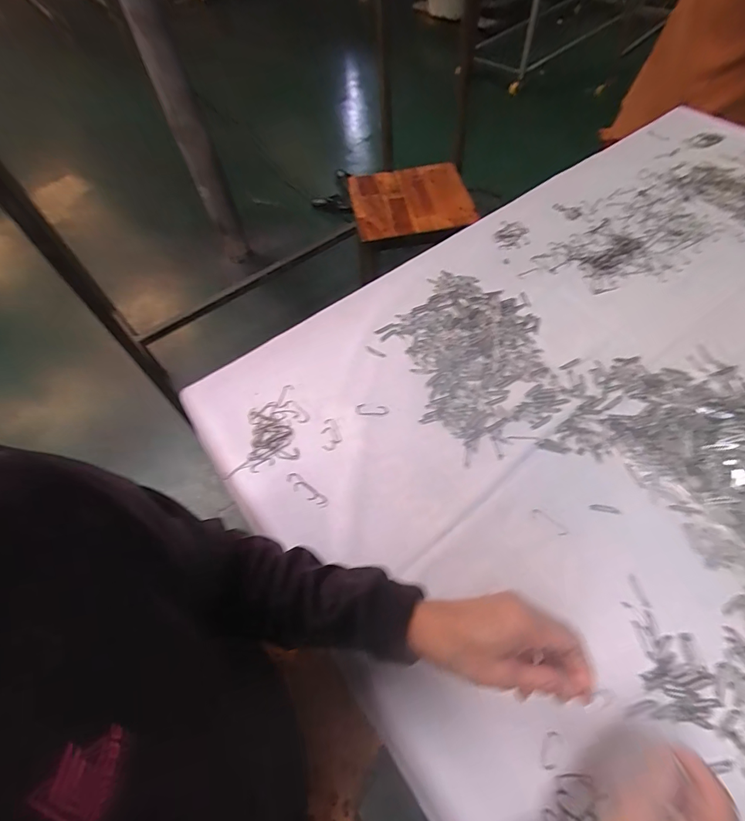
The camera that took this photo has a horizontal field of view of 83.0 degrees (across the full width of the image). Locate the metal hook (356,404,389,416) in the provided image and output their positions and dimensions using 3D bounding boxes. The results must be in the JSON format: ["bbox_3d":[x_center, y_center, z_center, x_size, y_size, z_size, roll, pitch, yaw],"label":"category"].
[{"bbox_3d":[0.000,-0.001,0.571,0.044,0.005,0.016,0,58,3],"label":"metal hook"}]

